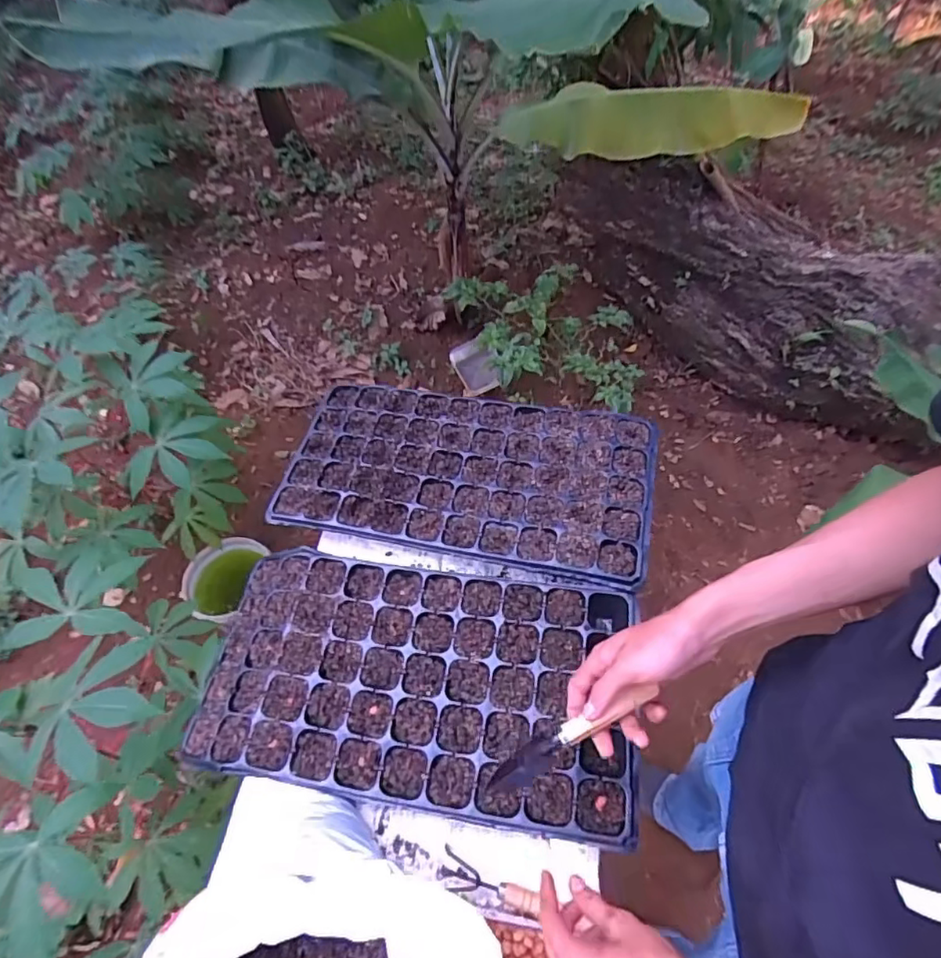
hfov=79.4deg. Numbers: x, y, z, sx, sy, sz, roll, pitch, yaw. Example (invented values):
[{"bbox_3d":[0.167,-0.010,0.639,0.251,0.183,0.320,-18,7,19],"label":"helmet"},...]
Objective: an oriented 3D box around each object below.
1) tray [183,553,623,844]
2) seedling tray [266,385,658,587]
[{"bbox_3d":[-0.072,0.233,0.681,0.503,0.062,0.270,5,55,10],"label":"tray"},{"bbox_3d":[-0.008,-0.015,0.831,0.521,0.040,0.268,9,56,12],"label":"seedling tray"}]

